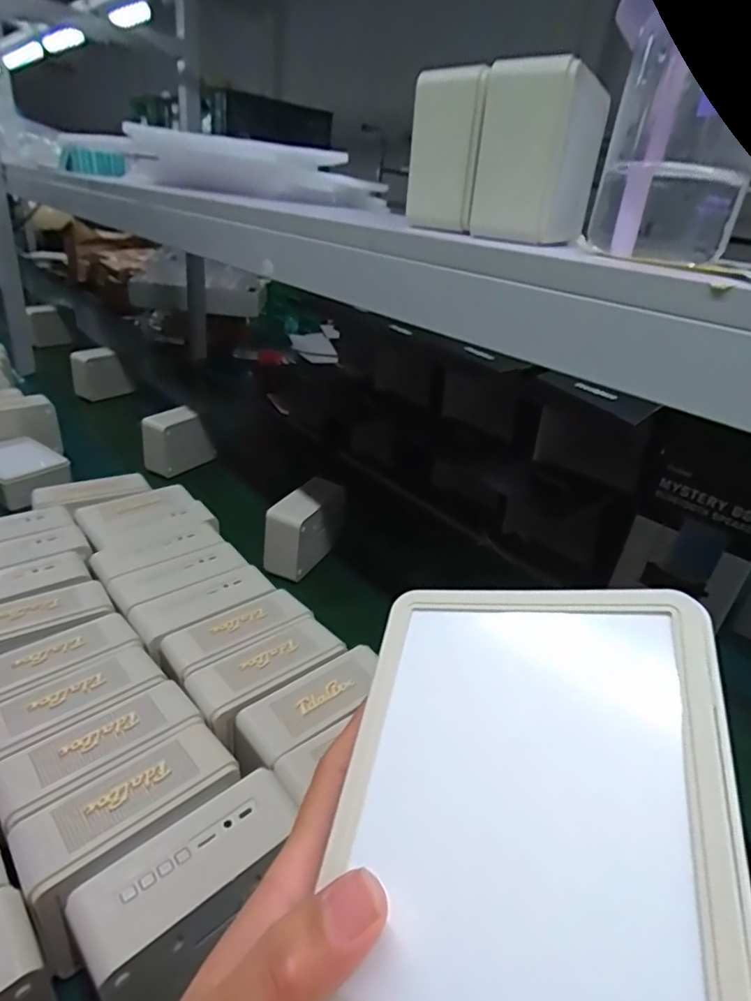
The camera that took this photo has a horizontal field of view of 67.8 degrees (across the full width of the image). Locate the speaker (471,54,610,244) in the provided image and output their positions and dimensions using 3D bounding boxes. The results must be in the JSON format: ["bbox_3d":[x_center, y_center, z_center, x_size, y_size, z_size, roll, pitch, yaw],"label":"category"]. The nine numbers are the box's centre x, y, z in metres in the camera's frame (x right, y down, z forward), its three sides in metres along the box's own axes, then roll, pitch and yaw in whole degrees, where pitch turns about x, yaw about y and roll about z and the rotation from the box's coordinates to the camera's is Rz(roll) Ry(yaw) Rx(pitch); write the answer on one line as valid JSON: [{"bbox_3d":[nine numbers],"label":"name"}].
[{"bbox_3d":[0.115,-0.242,0.395,0.071,0.100,0.071,24,32,29],"label":"speaker"}]

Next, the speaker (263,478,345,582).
[{"bbox_3d":[-0.103,0.038,0.819,0.059,0.092,0.145,15,29,16],"label":"speaker"}]

